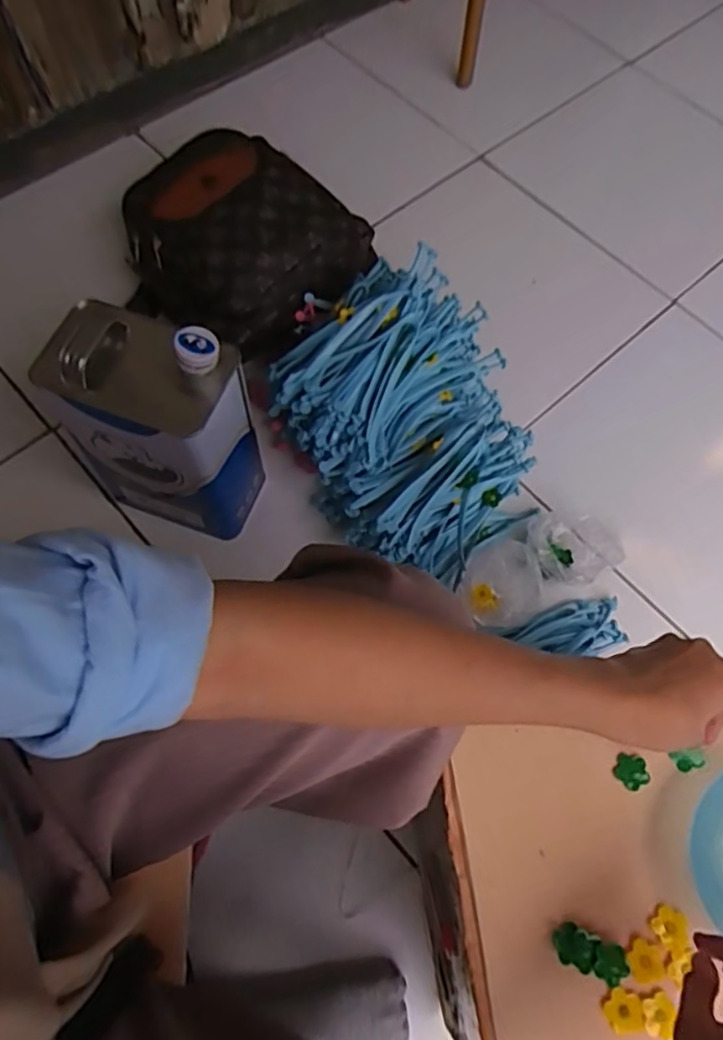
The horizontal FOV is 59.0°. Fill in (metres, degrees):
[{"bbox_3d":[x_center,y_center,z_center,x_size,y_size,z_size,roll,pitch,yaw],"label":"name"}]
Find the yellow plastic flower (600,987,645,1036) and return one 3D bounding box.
[{"bbox_3d":[0.162,0.304,0.394,0.024,0.004,0.024,1,67,-3],"label":"yellow plastic flower"}]

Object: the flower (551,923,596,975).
[{"bbox_3d":[0.135,0.271,0.405,0.026,0.005,0.023,23,68,7],"label":"flower"}]

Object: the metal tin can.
[{"bbox_3d":[-0.202,-0.098,0.658,0.166,0.256,0.106,19,67,5],"label":"metal tin can"}]

